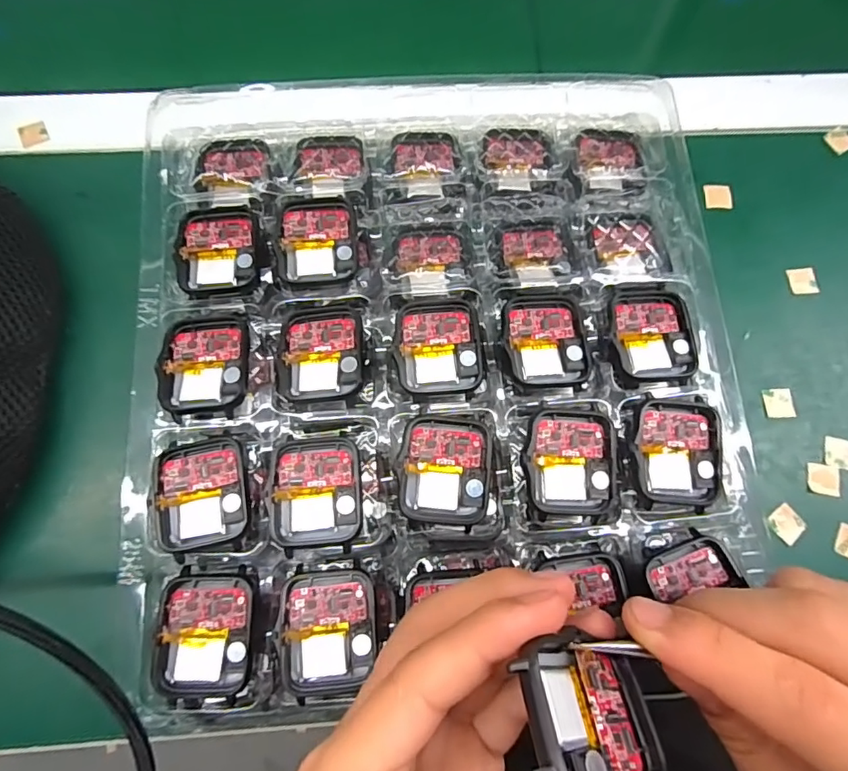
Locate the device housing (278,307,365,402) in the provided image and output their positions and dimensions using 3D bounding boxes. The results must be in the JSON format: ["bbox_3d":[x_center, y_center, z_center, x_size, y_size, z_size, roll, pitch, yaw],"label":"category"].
[{"bbox_3d":[-0.046,-0.015,0.227,0.038,0.008,0.043,-3,74,-3],"label":"device housing"}]

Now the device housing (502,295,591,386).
[{"bbox_3d":[0.055,-0.021,0.232,0.037,0.006,0.042,-3,74,-3],"label":"device housing"}]

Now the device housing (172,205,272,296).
[{"bbox_3d":[-0.094,-0.065,0.241,0.043,0.006,0.045,-2,74,-2],"label":"device housing"}]

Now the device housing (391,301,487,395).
[{"bbox_3d":[0.006,-0.018,0.228,0.038,0.004,0.042,-4,74,-3],"label":"device housing"}]

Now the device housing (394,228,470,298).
[{"bbox_3d":[0.004,-0.059,0.248,0.035,0.009,0.037,-3,74,-3],"label":"device housing"}]

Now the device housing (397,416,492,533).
[{"bbox_3d":[0.009,0.036,0.212,0.037,0.010,0.043,5,74,0],"label":"device housing"}]

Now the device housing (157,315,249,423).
[{"bbox_3d":[-0.095,-0.010,0.222,0.038,0.006,0.046,-4,74,-3],"label":"device housing"}]

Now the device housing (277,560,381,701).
[{"bbox_3d":[-0.037,0.095,0.198,0.036,0.006,0.045,-6,74,-3],"label":"device housing"}]

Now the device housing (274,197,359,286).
[{"bbox_3d":[-0.050,-0.068,0.240,0.038,0.005,0.042,-1,74,-2],"label":"device housing"}]

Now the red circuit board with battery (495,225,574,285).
[{"bbox_3d":[0.054,-0.066,0.253,0.035,0.007,0.033,-5,74,-3],"label":"red circuit board with battery"}]

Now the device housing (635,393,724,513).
[{"bbox_3d":[0.107,0.028,0.217,0.037,0.011,0.045,1,74,-2],"label":"device housing"}]

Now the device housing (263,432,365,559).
[{"bbox_3d":[-0.044,0.044,0.210,0.036,0.007,0.045,-5,74,-3],"label":"device housing"}]

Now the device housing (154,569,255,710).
[{"bbox_3d":[-0.084,0.098,0.200,0.037,0.007,0.047,0,74,-2],"label":"device housing"}]

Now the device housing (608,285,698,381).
[{"bbox_3d":[0.104,-0.026,0.235,0.037,0.005,0.046,-3,74,-3],"label":"device housing"}]

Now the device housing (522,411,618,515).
[{"bbox_3d":[0.061,0.032,0.214,0.038,0.012,0.041,-1,74,-2],"label":"device housing"}]

